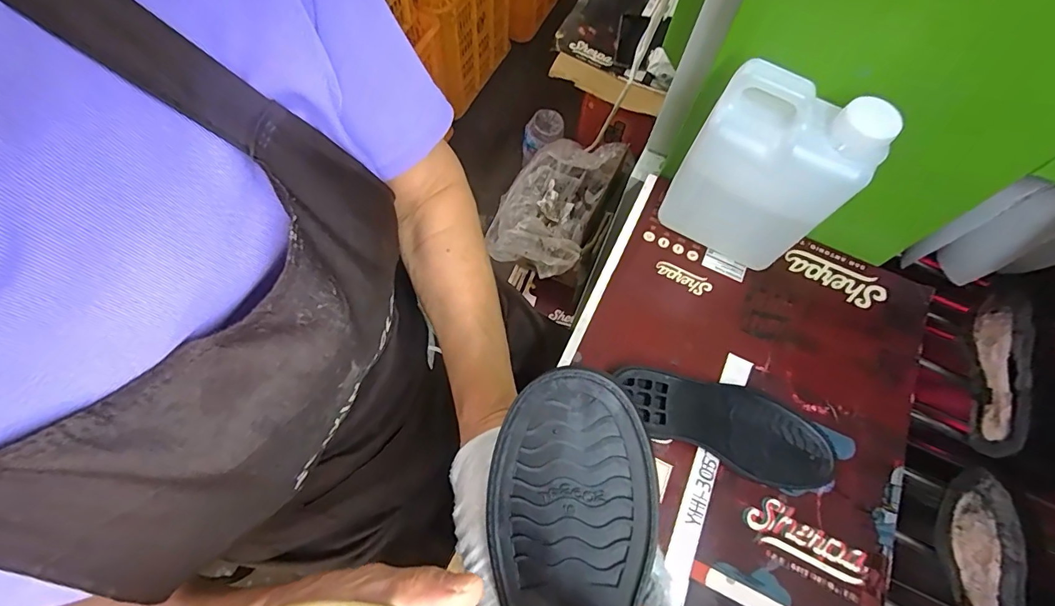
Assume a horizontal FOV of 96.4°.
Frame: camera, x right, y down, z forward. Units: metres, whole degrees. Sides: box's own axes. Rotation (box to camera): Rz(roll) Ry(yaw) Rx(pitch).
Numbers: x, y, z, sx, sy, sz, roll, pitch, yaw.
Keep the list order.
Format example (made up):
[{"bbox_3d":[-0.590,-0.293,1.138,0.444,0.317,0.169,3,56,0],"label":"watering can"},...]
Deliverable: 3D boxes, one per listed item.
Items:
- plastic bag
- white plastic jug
[{"bbox_3d":[0.060,-0.247,1.205,0.229,0.152,0.392,23,68,7],"label":"plastic bag"},{"bbox_3d":[0.203,-0.108,0.426,0.127,0.195,0.058,33,70,10],"label":"white plastic jug"}]

